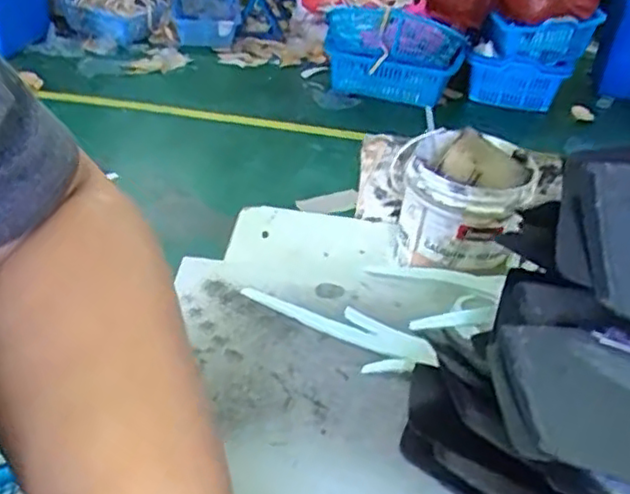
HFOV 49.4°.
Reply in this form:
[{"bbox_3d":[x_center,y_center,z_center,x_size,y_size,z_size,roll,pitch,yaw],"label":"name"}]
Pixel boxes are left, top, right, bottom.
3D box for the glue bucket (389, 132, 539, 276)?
[{"bbox_3d":[0.111,-0.036,0.525,0.095,0.079,0.105,7,35,0],"label":"glue bucket"}]

